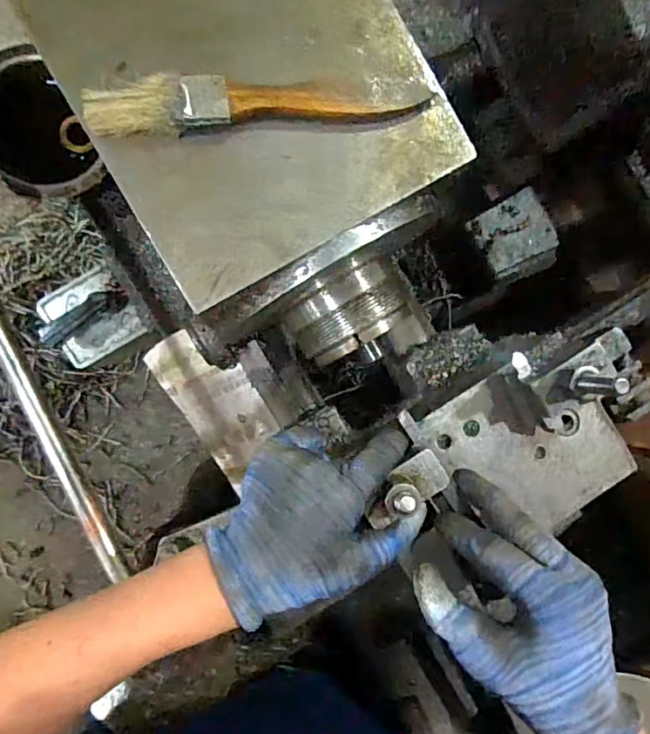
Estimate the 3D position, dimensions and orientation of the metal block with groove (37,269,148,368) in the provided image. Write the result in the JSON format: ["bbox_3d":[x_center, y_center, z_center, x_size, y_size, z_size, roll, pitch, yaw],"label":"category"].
[{"bbox_3d":[-0.256,-0.056,0.550,0.093,0.033,0.085,-29,93,-7],"label":"metal block with groove"}]

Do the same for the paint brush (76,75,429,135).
[{"bbox_3d":[-0.029,-0.116,0.221,0.146,0.008,0.020,-6,90,-7],"label":"paint brush"}]

